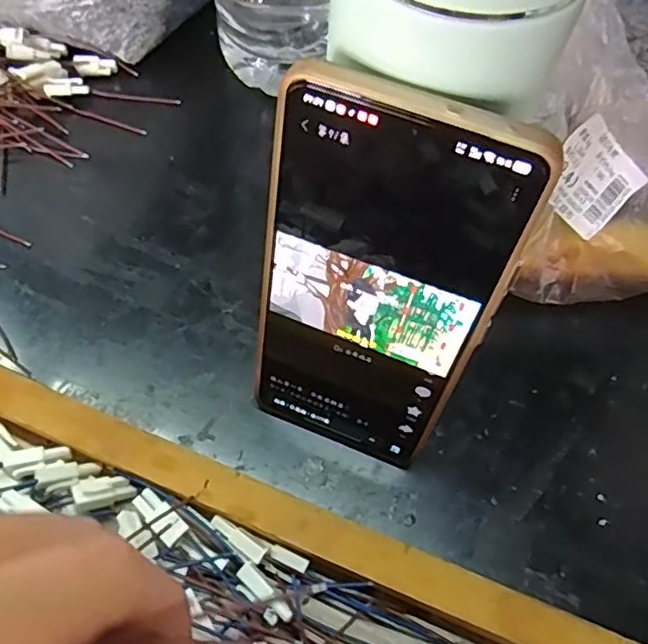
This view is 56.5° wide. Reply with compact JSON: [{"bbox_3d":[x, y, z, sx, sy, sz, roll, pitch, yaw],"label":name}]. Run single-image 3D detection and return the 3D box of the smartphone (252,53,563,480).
[{"bbox_3d":[0.016,-0.004,0.216,0.077,0.164,0.007,21,49,8],"label":"smartphone"}]

